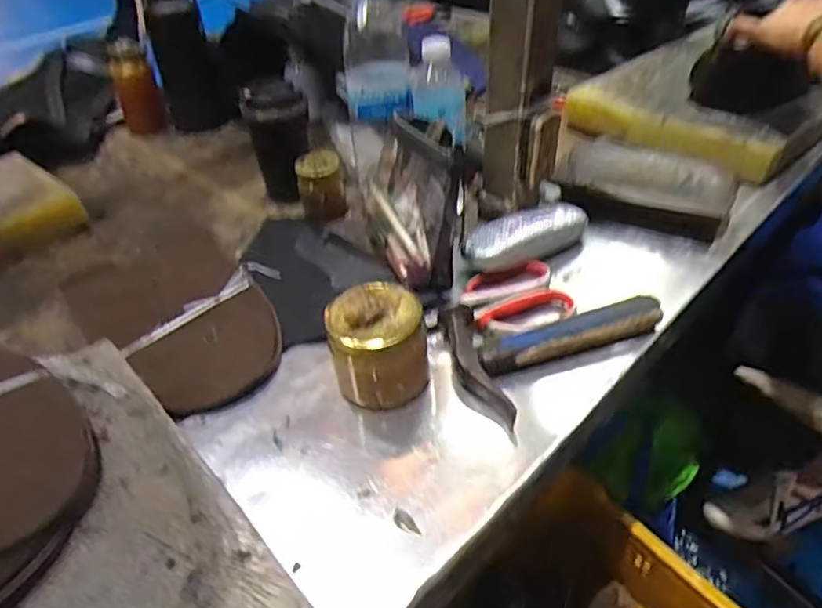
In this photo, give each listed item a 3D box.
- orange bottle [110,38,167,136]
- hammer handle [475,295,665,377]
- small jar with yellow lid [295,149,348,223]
[{"bbox_3d":[-0.442,-0.339,0.926,0.069,0.144,0.053,-19,43,-15],"label":"orange bottle"},{"bbox_3d":[0.148,0.027,0.534,0.175,0.021,0.037,-12,42,-7],"label":"hammer handle"},{"bbox_3d":[-0.117,-0.152,0.748,0.059,0.074,0.053,-9,42,-4],"label":"small jar with yellow lid"}]

